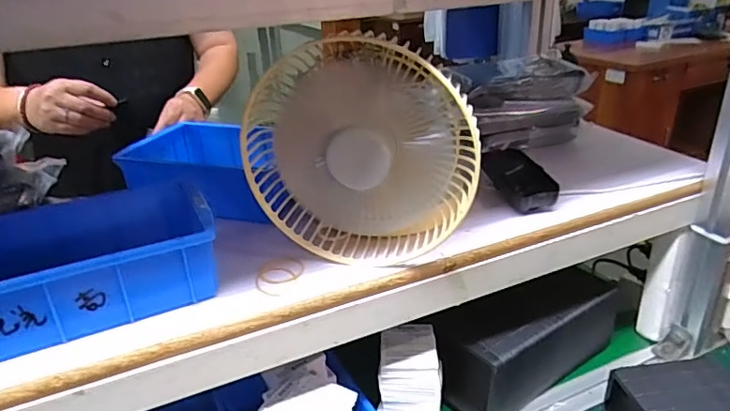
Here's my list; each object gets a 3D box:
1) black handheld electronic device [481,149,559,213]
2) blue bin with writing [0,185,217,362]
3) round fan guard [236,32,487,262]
[{"bbox_3d":[0.168,-0.033,0.592,0.055,0.028,0.131,-4,25,-3],"label":"black handheld electronic device"},{"bbox_3d":[-0.236,0.044,0.434,0.189,0.065,0.141,-17,29,-27],"label":"blue bin with writing"},{"bbox_3d":[-0.002,-0.042,0.453,0.193,0.180,0.062,-1,25,5],"label":"round fan guard"}]

